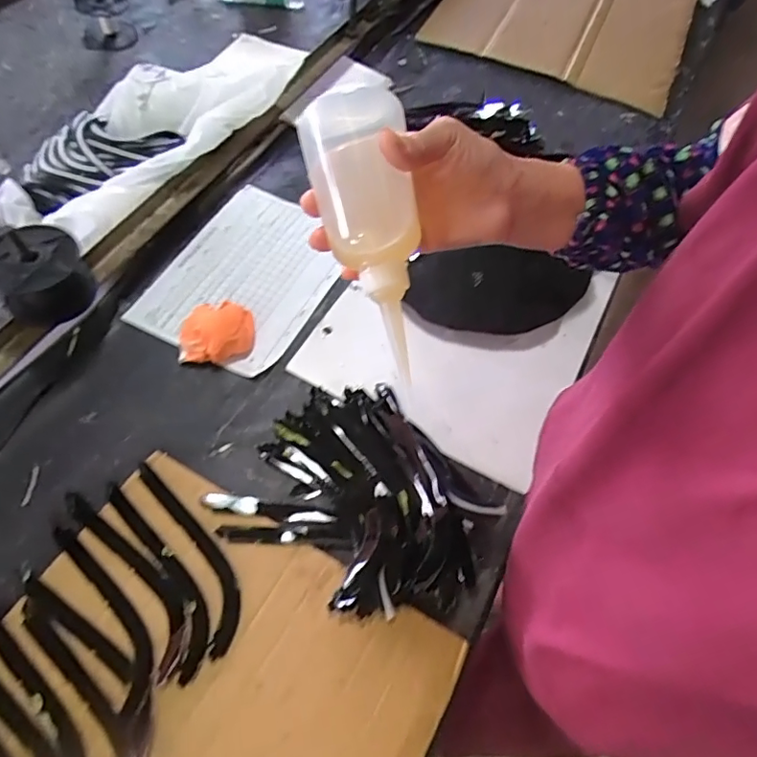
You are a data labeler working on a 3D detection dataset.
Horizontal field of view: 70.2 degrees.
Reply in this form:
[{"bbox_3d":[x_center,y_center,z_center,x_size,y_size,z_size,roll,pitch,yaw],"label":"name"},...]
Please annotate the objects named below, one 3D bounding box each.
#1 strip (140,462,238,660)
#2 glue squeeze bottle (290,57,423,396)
[{"bbox_3d":[-0.184,0.165,0.539,0.045,0.005,0.212,-25,64,-17],"label":"strip"},{"bbox_3d":[-0.003,-0.091,0.322,0.061,0.055,0.169,-11,82,-6],"label":"glue squeeze bottle"}]

